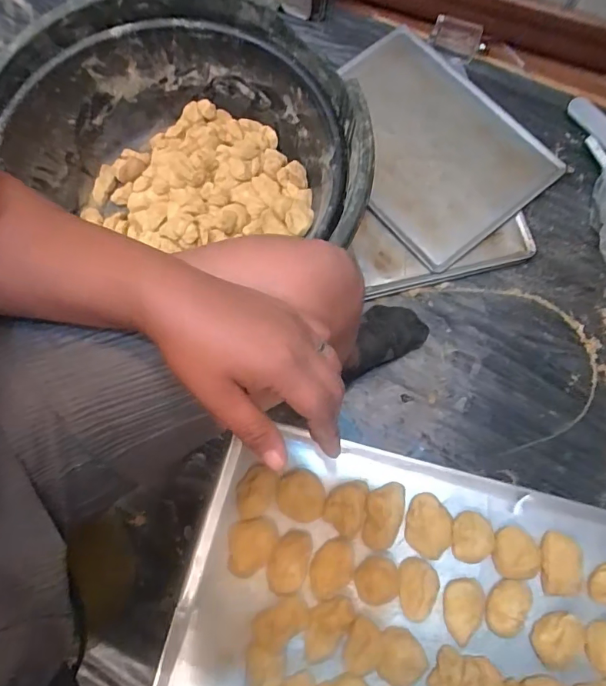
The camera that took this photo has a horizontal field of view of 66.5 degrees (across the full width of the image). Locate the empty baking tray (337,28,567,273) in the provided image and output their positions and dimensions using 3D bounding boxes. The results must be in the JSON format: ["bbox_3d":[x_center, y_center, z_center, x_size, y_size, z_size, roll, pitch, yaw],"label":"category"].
[{"bbox_3d":[0.219,-0.379,0.869,0.308,0.040,0.437,-40,78,-10],"label":"empty baking tray"}]

